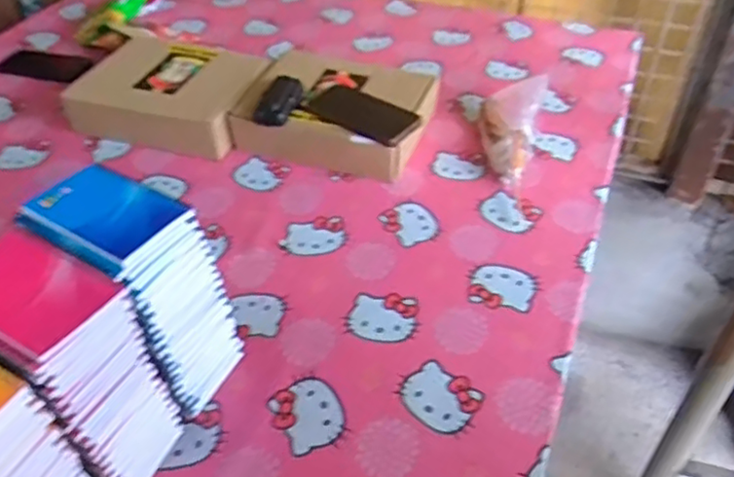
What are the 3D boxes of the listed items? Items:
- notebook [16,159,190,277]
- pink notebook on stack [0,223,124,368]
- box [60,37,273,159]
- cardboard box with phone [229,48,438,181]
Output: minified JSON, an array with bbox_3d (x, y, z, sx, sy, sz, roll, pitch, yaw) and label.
[{"bbox_3d":[-0.232,-0.025,0.564,0.134,0.011,0.095,24,48,24],"label":"notebook"},{"bbox_3d":[-0.265,0.036,0.499,0.135,0.012,0.089,23,48,23],"label":"pink notebook on stack"},{"bbox_3d":[-0.310,-0.234,1.050,0.285,0.089,0.241,12,44,15],"label":"box"},{"bbox_3d":[-0.046,-0.192,0.984,0.284,0.106,0.179,12,44,15],"label":"cardboard box with phone"}]

